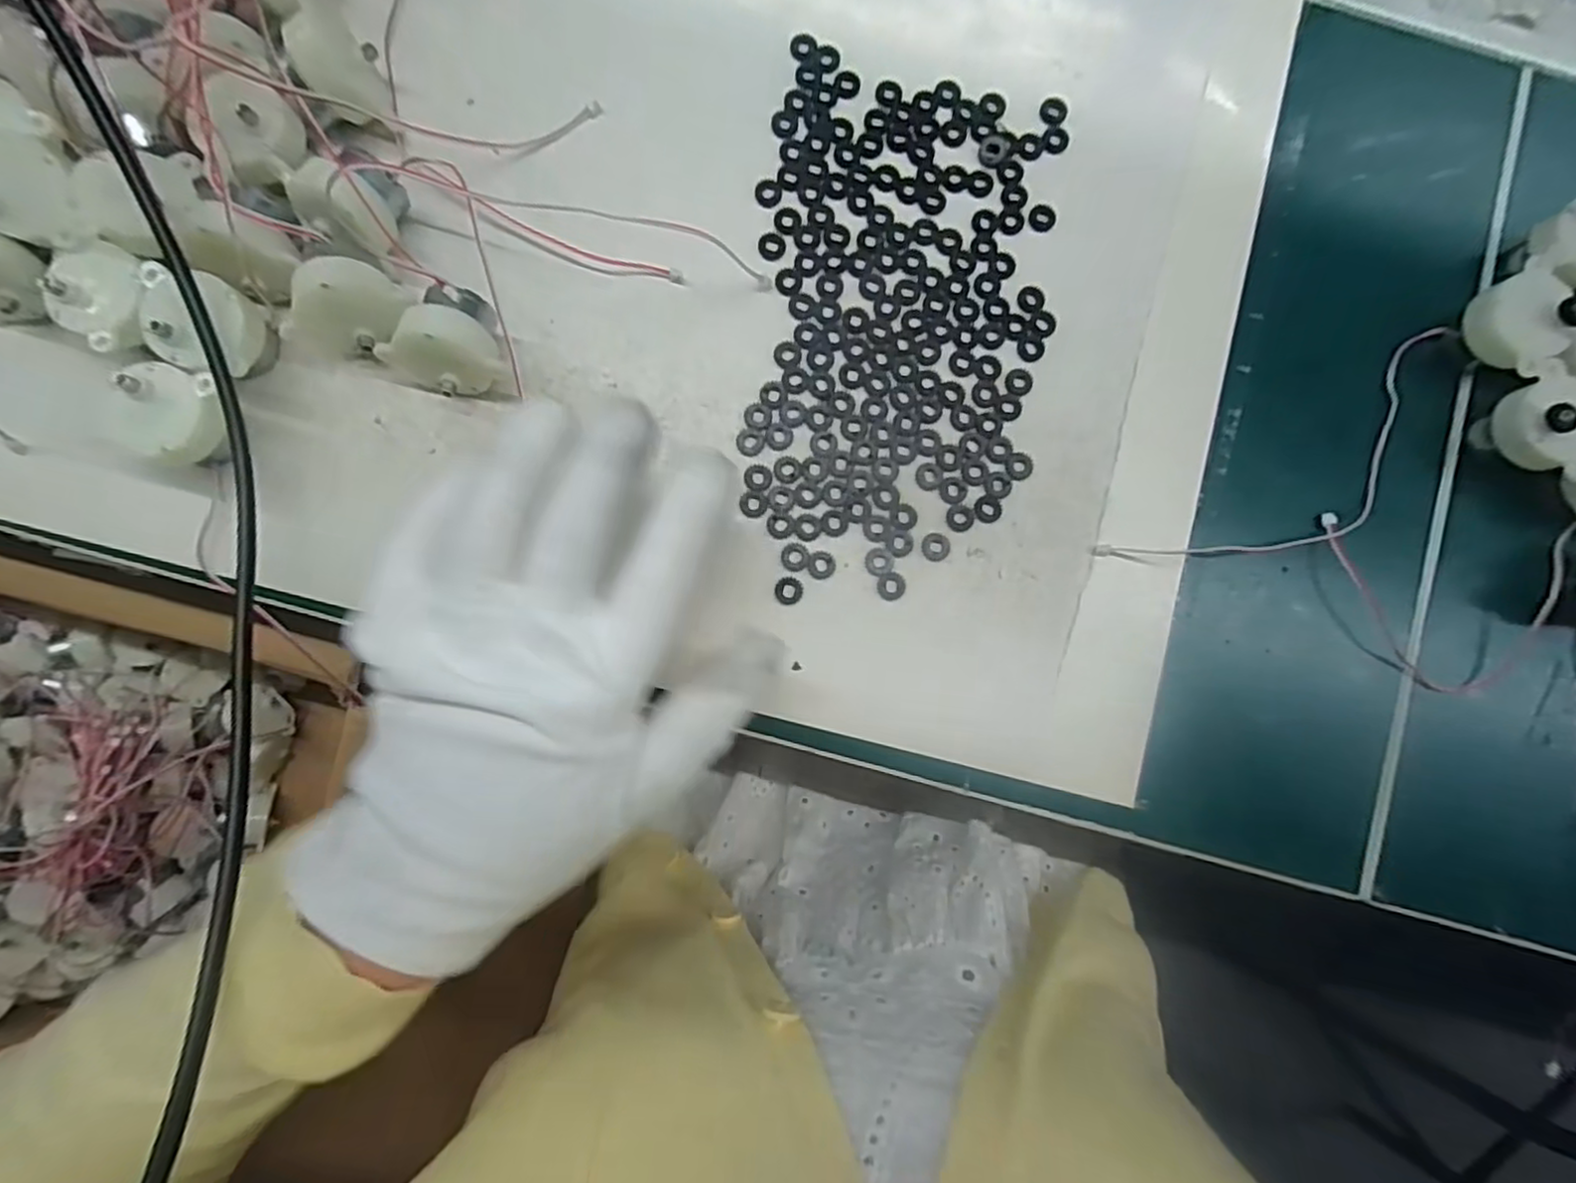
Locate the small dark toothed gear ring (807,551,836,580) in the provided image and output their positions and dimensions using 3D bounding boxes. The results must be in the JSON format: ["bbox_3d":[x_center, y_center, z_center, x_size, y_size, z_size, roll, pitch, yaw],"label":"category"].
[{"bbox_3d":[0.013,-0.010,0.246,0.010,0.004,0.011,0,87,-2],"label":"small dark toothed gear ring"}]

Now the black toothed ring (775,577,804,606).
[{"bbox_3d":[0.000,0.000,0.246,0.010,0.004,0.010,0,87,-2],"label":"black toothed ring"}]

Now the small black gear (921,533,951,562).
[{"bbox_3d":[0.056,-0.017,0.249,0.011,0.004,0.011,0,87,-2],"label":"small black gear"}]

